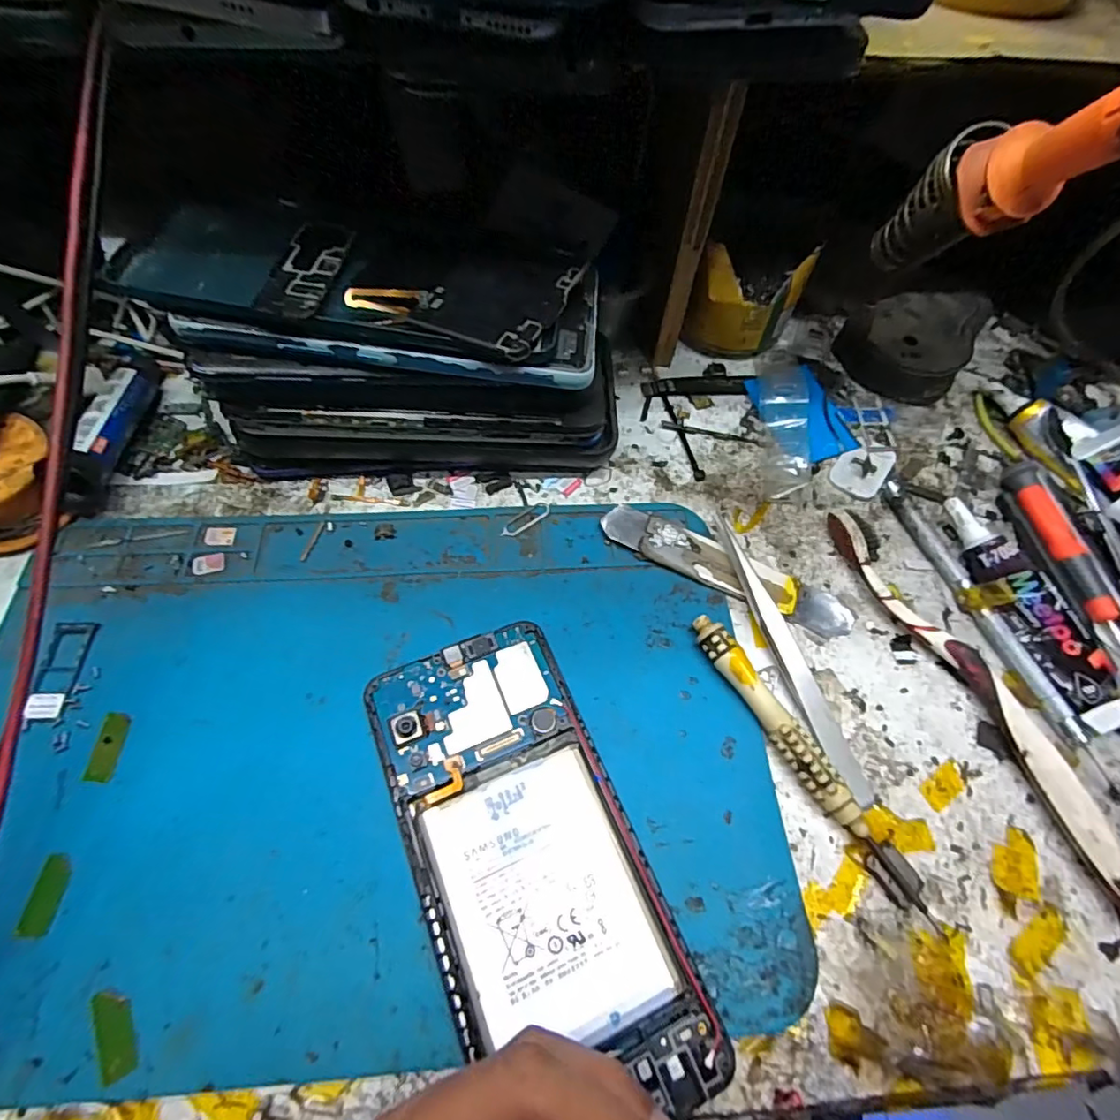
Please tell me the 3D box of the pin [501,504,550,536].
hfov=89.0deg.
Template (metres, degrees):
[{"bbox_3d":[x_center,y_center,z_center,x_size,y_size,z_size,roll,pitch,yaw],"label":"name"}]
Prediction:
[{"bbox_3d":[-0.016,-0.018,0.264,0.026,0.004,0.008,-34,74,-15],"label":"pin"}]

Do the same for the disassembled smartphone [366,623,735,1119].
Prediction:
[{"bbox_3d":[-0.011,0.098,0.195,0.070,0.009,0.154,-20,64,-14],"label":"disassembled smartphone"}]

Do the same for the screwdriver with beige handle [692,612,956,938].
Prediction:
[{"bbox_3d":[0.090,0.074,0.213,0.014,0.013,0.123,-30,67,-18],"label":"screwdriver with beige handle"}]

